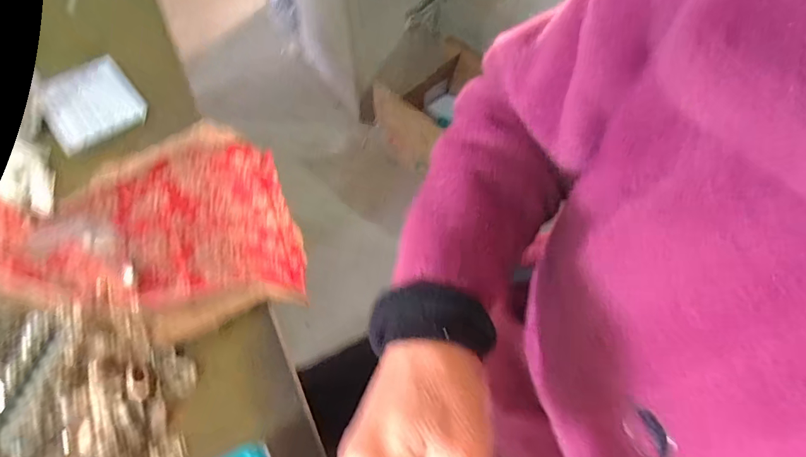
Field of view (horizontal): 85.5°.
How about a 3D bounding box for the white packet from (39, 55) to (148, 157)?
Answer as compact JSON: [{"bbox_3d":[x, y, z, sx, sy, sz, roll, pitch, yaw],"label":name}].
[{"bbox_3d":[-0.391,-0.159,0.545,0.104,0.014,0.142,-35,63,-19],"label":"white packet"}]

